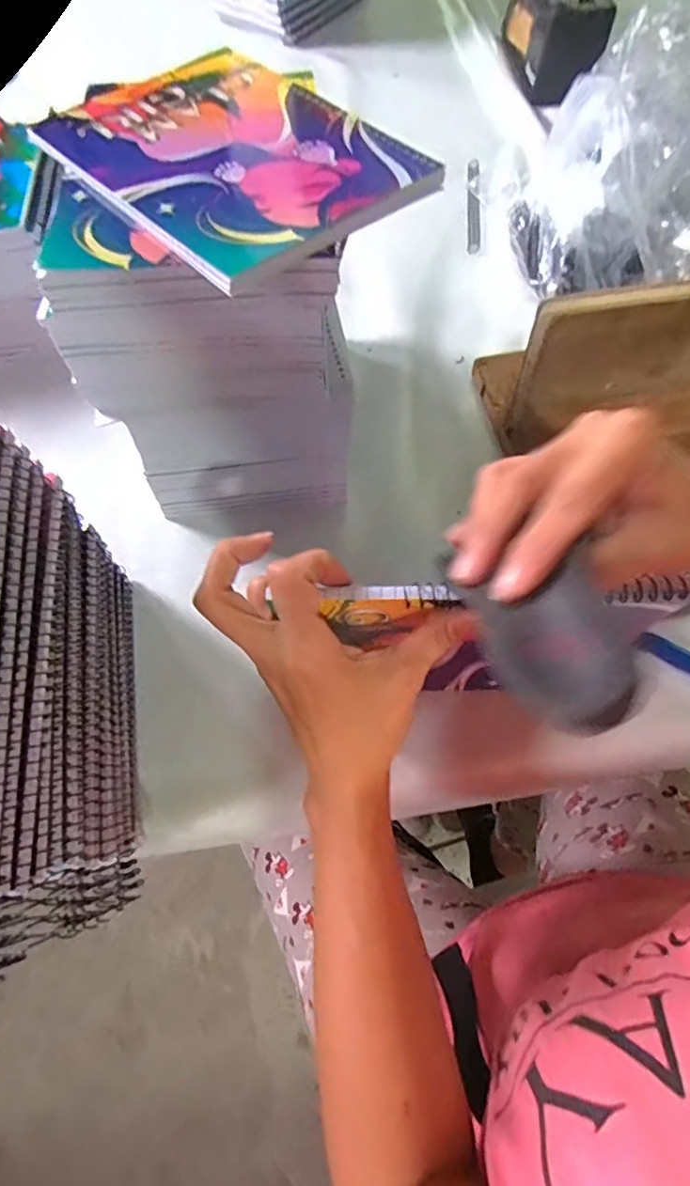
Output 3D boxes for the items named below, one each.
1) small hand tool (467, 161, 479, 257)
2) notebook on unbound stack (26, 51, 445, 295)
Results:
[{"bbox_3d":[0.143,-0.435,0.621,0.014,0.008,0.164,5,65,4],"label":"small hand tool"},{"bbox_3d":[-0.067,-0.252,0.314,0.151,0.009,0.205,-39,70,-16],"label":"notebook on unbound stack"}]

